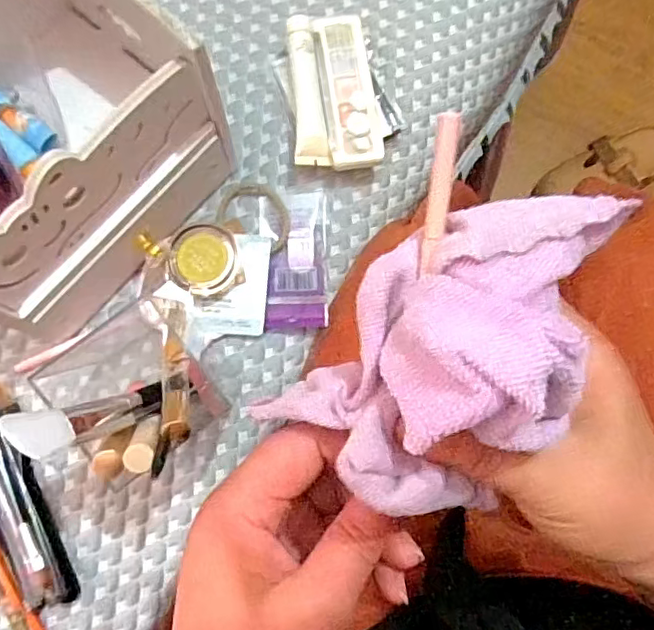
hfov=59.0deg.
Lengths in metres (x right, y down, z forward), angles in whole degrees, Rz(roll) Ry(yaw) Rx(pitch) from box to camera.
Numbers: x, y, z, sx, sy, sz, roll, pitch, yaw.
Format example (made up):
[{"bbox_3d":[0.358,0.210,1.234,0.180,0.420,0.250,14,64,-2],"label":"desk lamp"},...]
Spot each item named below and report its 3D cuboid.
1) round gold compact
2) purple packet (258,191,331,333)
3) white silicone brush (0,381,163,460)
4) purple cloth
[{"bbox_3d":[-0.083,-0.036,0.390,0.043,0.020,0.046,0,79,-1],"label":"round gold compact"},{"bbox_3d":[-0.023,-0.039,0.403,0.044,0.010,0.097,-2,79,-2],"label":"purple packet"},{"bbox_3d":[-0.116,0.051,0.307,0.009,0.103,0.024,-33,78,34],"label":"white silicone brush"},{"bbox_3d":[0.044,0.005,0.184,0.076,0.062,0.113,41,81,6],"label":"purple cloth"}]

